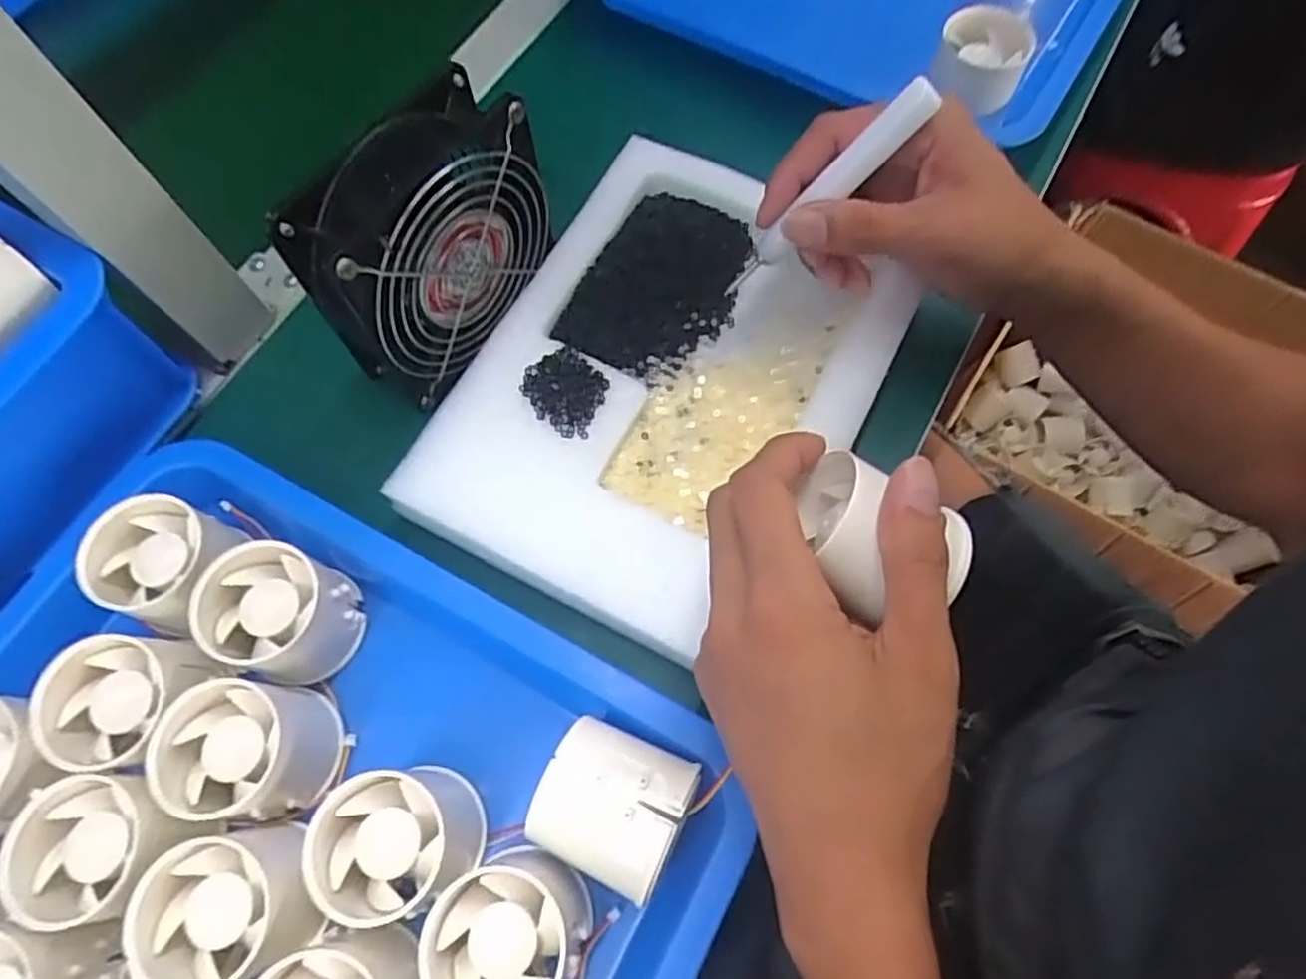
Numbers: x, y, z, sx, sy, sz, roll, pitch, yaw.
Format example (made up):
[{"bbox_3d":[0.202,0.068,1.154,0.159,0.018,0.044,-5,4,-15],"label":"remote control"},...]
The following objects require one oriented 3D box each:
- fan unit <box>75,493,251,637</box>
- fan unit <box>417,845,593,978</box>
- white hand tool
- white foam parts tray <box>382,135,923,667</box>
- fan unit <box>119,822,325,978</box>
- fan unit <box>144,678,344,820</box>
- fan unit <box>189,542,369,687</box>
[{"bbox_3d":[-0.217,0.032,0.320,0.049,0.041,0.053,16,70,9],"label":"fan unit"},{"bbox_3d":[-0.053,0.166,0.269,0.055,0.045,0.049,-32,70,-10],"label":"fan unit"},{"bbox_3d":[0.075,-0.134,0.327,0.121,0.014,0.011,-42,66,29],"label":"white hand tool"},{"bbox_3d":[0.006,-0.056,0.361,0.181,0.030,0.239,28,72,13],"label":"white foam parts tray"},{"bbox_3d":[-0.161,0.158,0.273,0.051,0.042,0.052,-1,68,2],"label":"fan unit"},{"bbox_3d":[-0.165,0.107,0.298,0.051,0.051,0.050,2,68,3],"label":"fan unit"},{"bbox_3d":[-0.161,0.054,0.315,0.048,0.052,0.051,-1,68,2],"label":"fan unit"}]

